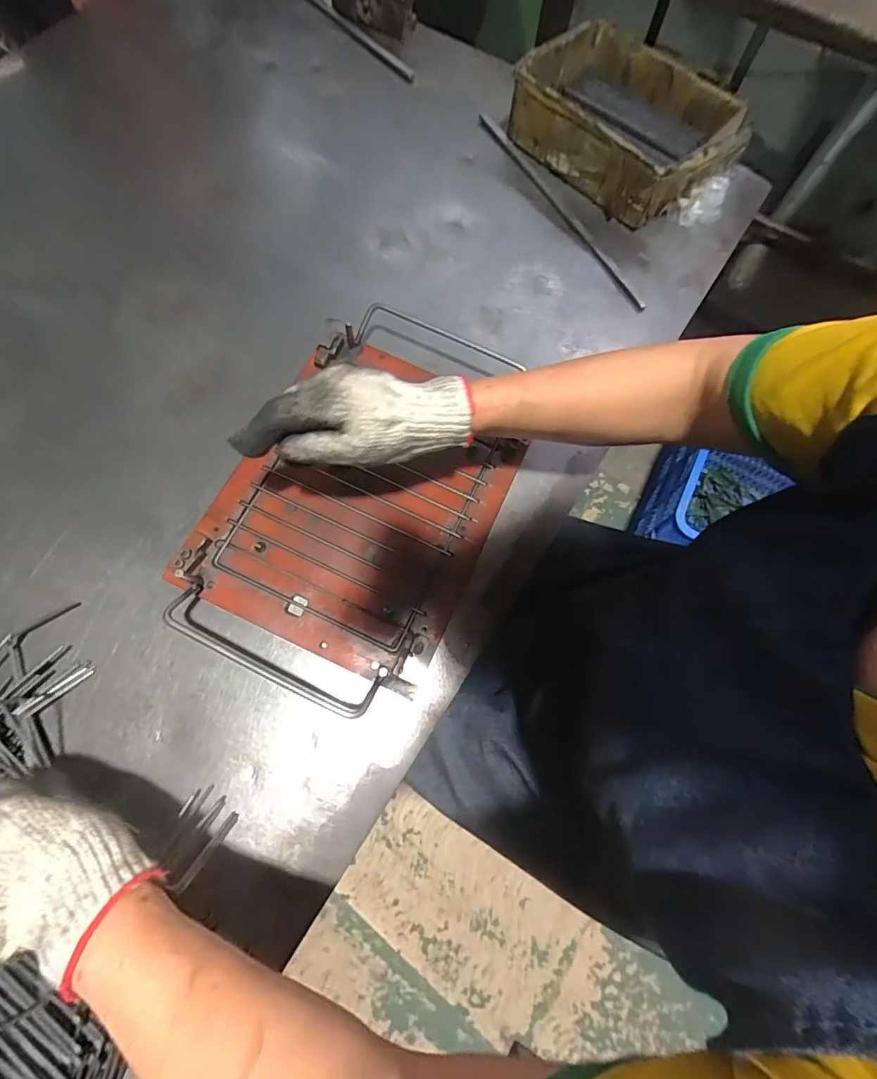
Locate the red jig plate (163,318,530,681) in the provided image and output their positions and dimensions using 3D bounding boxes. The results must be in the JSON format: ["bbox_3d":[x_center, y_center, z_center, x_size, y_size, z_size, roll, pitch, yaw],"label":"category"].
[{"bbox_3d":[-0.069,-0.044,0.449,0.241,0.024,0.293,26,73,6],"label":"red jig plate"}]

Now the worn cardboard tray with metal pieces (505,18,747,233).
[{"bbox_3d":[0.239,-0.534,0.593,0.207,0.082,0.252,-36,74,-16],"label":"worn cardboard tray with metal pieces"}]

